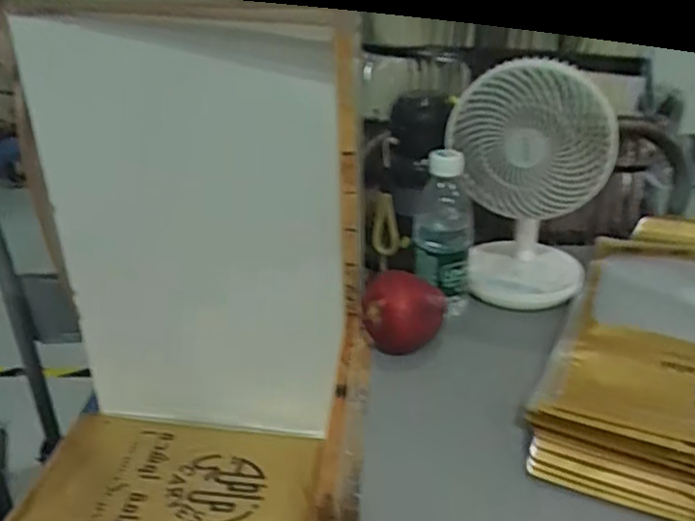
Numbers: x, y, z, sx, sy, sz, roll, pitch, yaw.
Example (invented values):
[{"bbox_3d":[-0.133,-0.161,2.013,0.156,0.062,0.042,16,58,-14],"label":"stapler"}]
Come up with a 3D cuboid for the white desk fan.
[{"bbox_3d":[0.185,-0.080,0.669,0.141,0.234,0.093,-3,26,-2],"label":"white desk fan"}]

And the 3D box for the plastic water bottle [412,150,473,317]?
[{"bbox_3d":[0.099,-0.031,0.673,0.064,0.162,0.072,1,27,5],"label":"plastic water bottle"}]

